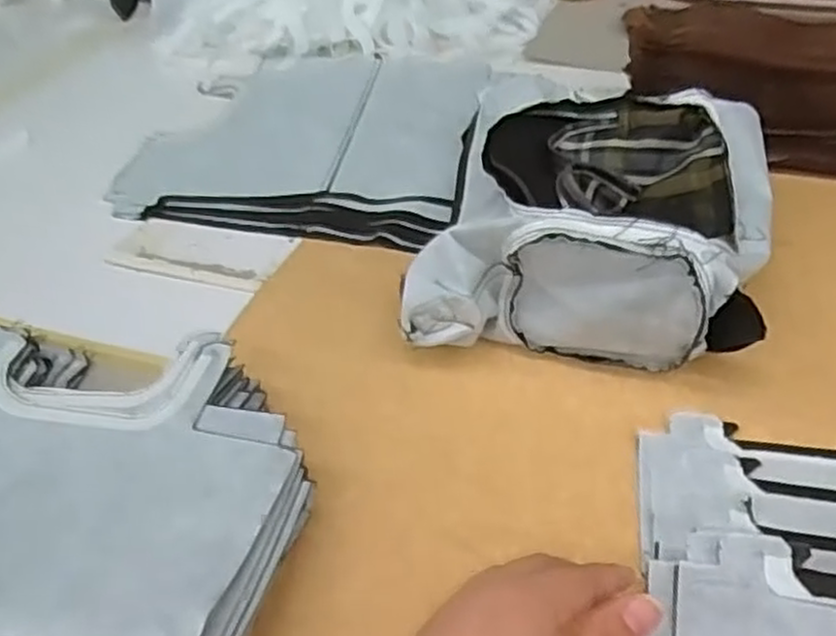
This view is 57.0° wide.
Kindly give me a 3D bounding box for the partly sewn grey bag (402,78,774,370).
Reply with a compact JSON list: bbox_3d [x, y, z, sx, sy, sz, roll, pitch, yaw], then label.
[{"bbox_3d":[0.124,-0.074,0.526,0.209,0.098,0.250,9,43,17],"label":"partly sewn grey bag"}]

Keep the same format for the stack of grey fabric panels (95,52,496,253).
[{"bbox_3d":[-0.088,-0.188,0.728,0.308,0.032,0.333,6,42,13],"label":"stack of grey fabric panels"}]

